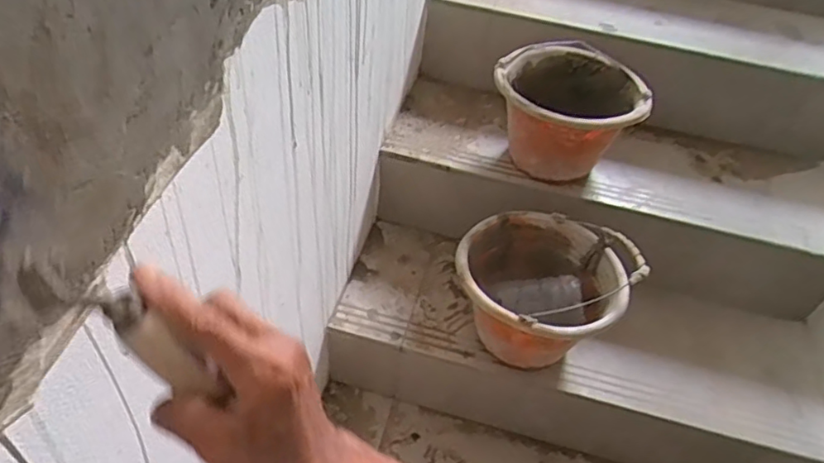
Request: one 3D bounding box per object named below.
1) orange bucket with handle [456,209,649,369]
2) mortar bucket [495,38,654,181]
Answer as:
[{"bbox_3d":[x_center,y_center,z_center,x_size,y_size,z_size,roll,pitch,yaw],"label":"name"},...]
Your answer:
[{"bbox_3d":[0.198,0.095,0.975,0.260,0.197,0.228,32,50,23],"label":"orange bucket with handle"},{"bbox_3d":[0.270,-0.215,1.074,0.251,0.173,0.251,17,45,10],"label":"mortar bucket"}]

